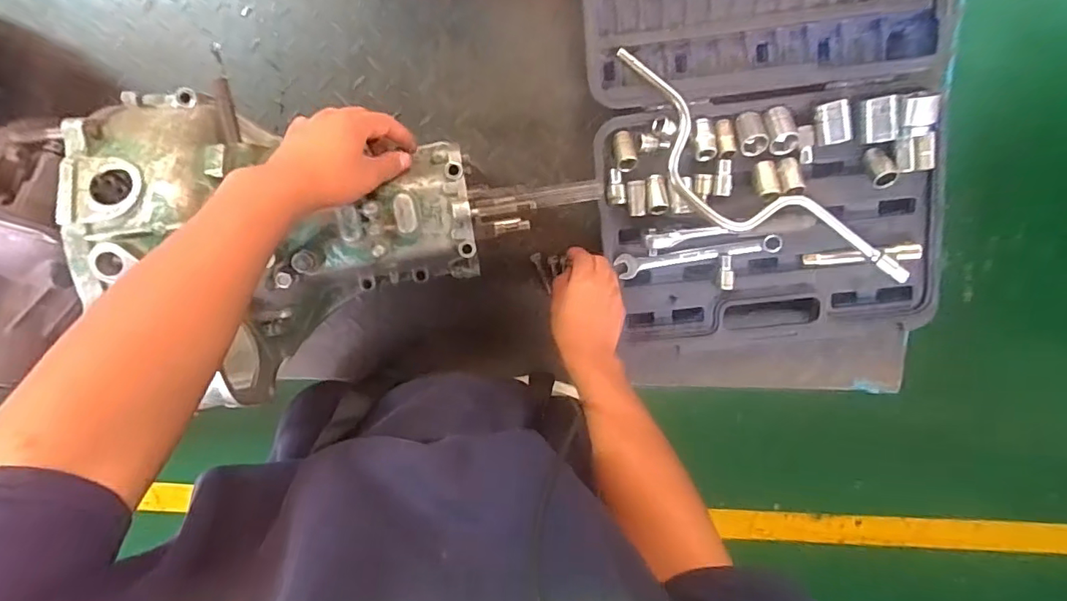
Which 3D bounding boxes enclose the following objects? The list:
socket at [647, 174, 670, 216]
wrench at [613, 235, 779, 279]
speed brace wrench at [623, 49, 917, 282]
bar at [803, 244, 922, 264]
[{"bbox_3d":[0.140,-0.120,0.595,0.022,0.014,0.044,-8,87,3],"label":"socket"},{"bbox_3d":[0.192,-0.054,0.615,0.186,0.015,0.027,-11,103,3],"label":"wrench"},{"bbox_3d":[0.234,-0.115,0.583,0.394,0.030,0.091,37,99,-4],"label":"speed brace wrench"},{"bbox_3d":[0.384,-0.052,0.609,0.130,0.019,0.017,-4,104,1],"label":"bar"}]

